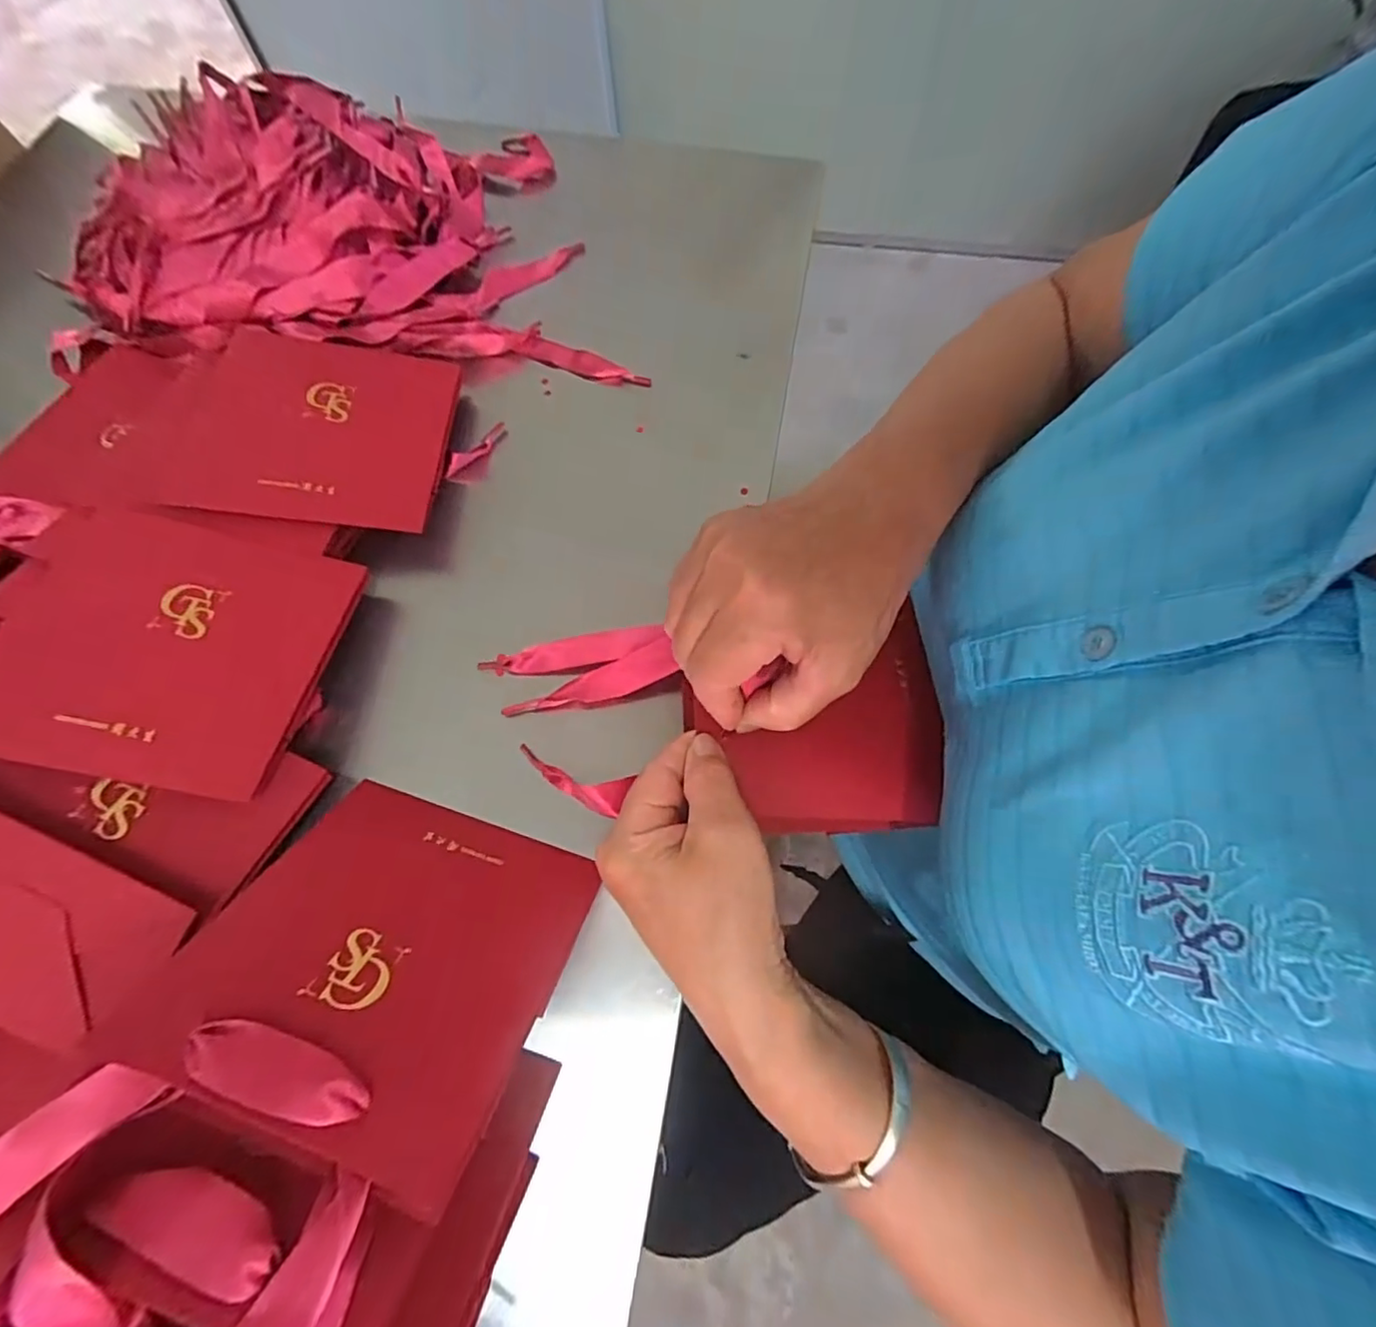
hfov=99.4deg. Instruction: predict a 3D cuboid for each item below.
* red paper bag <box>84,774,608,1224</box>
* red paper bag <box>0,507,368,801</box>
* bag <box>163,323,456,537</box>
[{"bbox_3d":[-0.123,0.115,0.245,0.136,0.013,0.138,20,30,6],"label":"red paper bag"},{"bbox_3d":[-0.275,-0.011,0.297,0.166,0.017,0.136,14,61,-7],"label":"red paper bag"},{"bbox_3d":[-0.227,-0.148,0.361,0.143,0.011,0.141,6,66,-11],"label":"bag"}]

